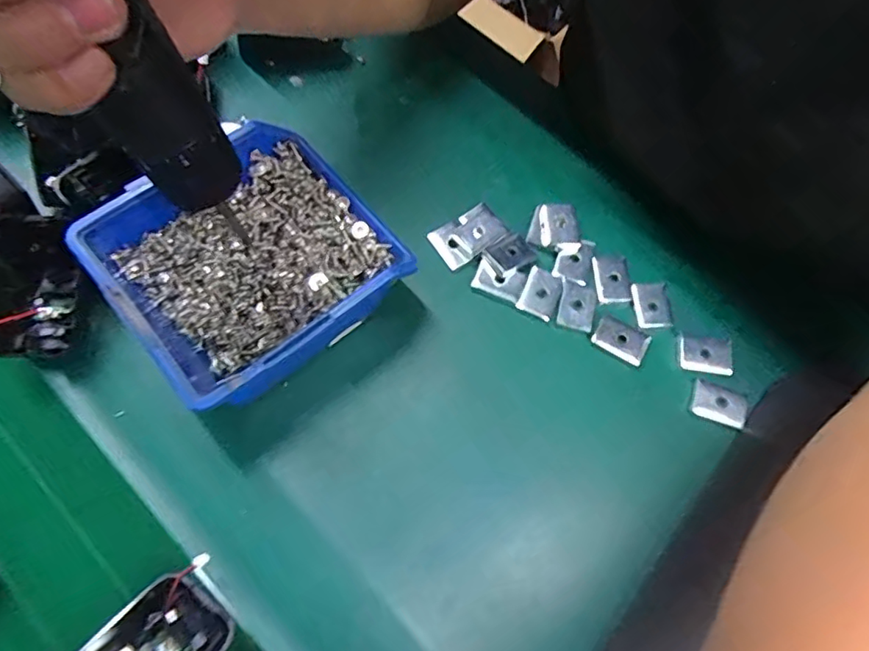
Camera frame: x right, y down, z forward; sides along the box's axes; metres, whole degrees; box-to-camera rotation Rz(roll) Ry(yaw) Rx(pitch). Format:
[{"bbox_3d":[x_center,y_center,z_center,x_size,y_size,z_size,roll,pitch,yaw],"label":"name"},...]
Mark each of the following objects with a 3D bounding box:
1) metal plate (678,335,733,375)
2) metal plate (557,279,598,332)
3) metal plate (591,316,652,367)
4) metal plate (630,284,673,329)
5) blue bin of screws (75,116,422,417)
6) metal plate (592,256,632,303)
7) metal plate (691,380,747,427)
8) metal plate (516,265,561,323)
[{"bbox_3d":[0.148,0.016,0.308,0.026,0.005,0.020,9,68,-1],"label":"metal plate"},{"bbox_3d":[0.080,-0.012,0.314,0.021,0.004,0.028,14,68,1],"label":"metal plate"},{"bbox_3d":[0.103,0.007,0.311,0.029,0.006,0.022,32,70,8],"label":"metal plate"},{"bbox_3d":[0.122,-0.012,0.315,0.020,0.004,0.026,-4,69,-6],"label":"metal plate"},{"bbox_3d":[-0.087,-0.023,0.283,0.126,0.062,0.120,-38,76,-17],"label":"blue bin of screws"},{"bbox_3d":[0.102,-0.026,0.321,0.020,0.004,0.028,2,69,-4],"label":"metal plate"},{"bbox_3d":[0.151,0.041,0.297,0.026,0.004,0.019,18,71,14],"label":"metal plate"},{"bbox_3d":[0.060,-0.019,0.316,0.020,0.004,0.027,25,69,5],"label":"metal plate"}]

